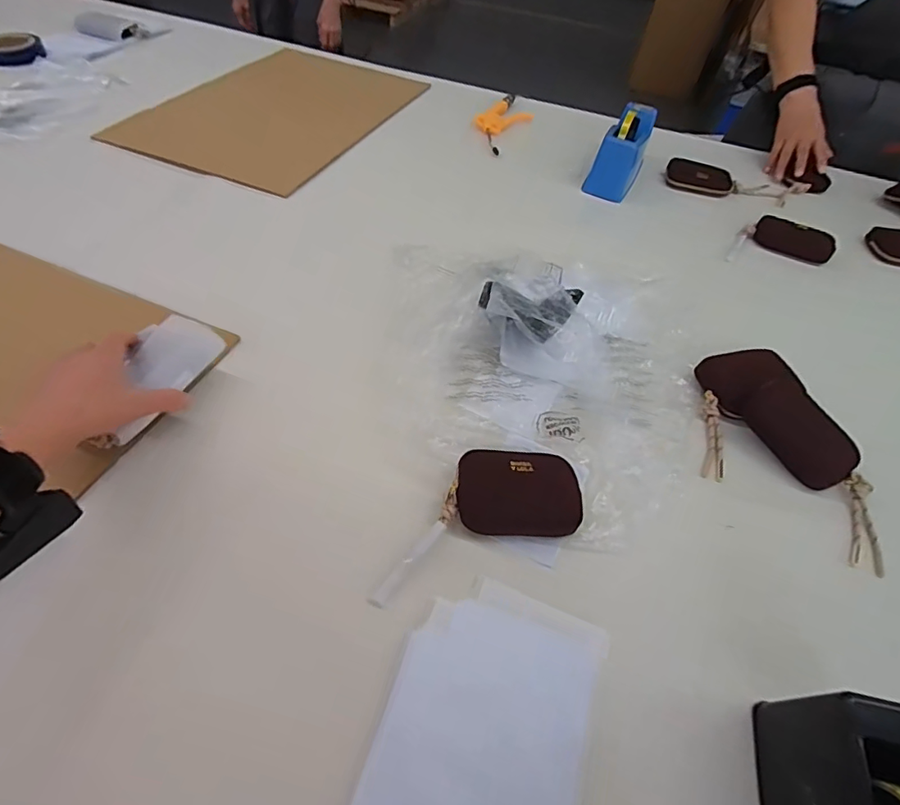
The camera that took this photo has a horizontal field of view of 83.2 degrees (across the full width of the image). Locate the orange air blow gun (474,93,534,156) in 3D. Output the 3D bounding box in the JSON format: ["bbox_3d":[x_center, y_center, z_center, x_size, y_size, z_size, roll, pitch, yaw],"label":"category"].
[{"bbox_3d":[0.099,-0.561,1.015,0.088,0.025,0.239,23,52,12],"label":"orange air blow gun"}]

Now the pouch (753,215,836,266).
[{"bbox_3d":[0.544,-0.257,0.803,0.114,0.022,0.072,33,55,19],"label":"pouch"}]

